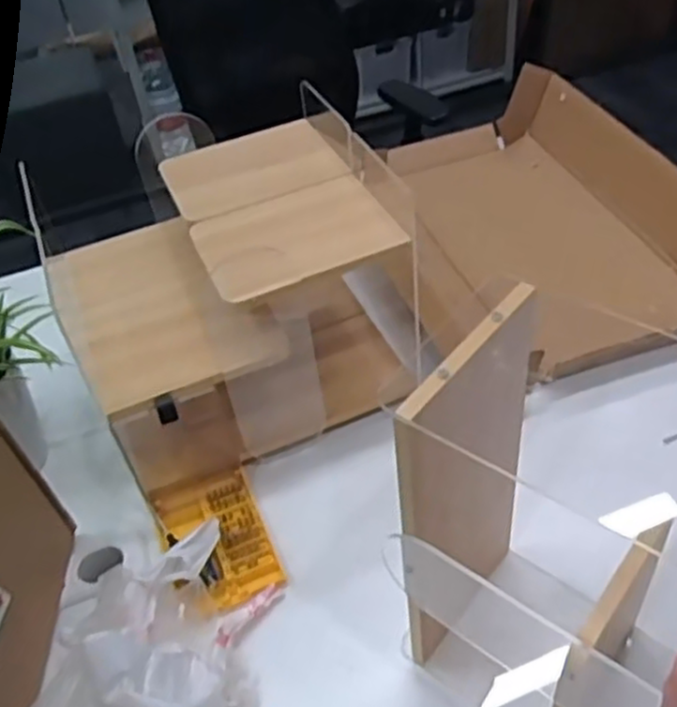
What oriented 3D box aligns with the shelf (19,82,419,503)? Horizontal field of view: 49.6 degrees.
[{"bbox_3d":[-0.117,-0.075,0.891,0.389,0.243,0.306,-24,47,-16],"label":"shelf"}]

